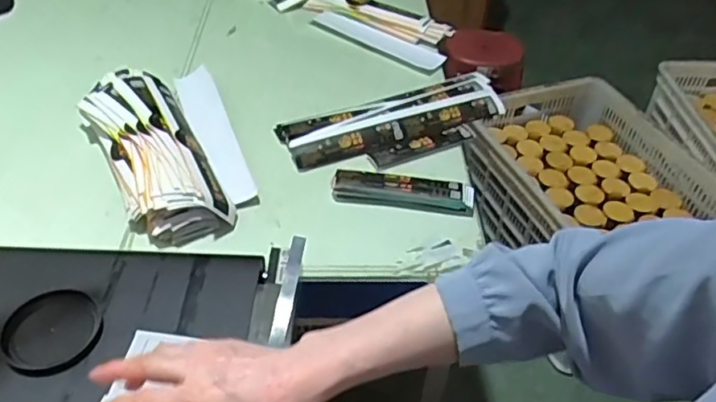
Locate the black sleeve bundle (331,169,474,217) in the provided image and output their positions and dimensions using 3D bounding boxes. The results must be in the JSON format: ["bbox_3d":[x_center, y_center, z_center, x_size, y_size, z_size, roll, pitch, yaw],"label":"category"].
[{"bbox_3d":[0.067,-0.017,0.900,0.206,0.026,0.064,7,43,5],"label":"black sleeve bundle"}]

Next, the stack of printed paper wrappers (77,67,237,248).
[{"bbox_3d":[-0.313,-0.084,0.911,0.148,0.078,0.381,-22,48,-24],"label":"stack of printed paper wrappers"}]

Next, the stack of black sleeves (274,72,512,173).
[{"bbox_3d":[0.073,-0.132,1.019,0.396,0.038,0.150,-16,46,-18],"label":"stack of black sleeves"}]

